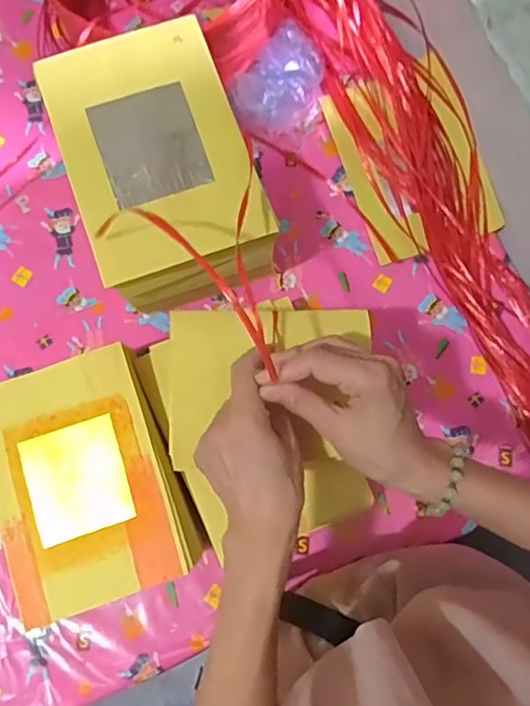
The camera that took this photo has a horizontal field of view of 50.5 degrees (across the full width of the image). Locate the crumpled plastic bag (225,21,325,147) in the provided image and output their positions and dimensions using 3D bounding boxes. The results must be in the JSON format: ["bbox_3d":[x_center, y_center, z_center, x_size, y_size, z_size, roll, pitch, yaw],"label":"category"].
[{"bbox_3d":[0.023,-0.323,0.686,0.094,0.066,0.142,37,80,5],"label":"crumpled plastic bag"}]

